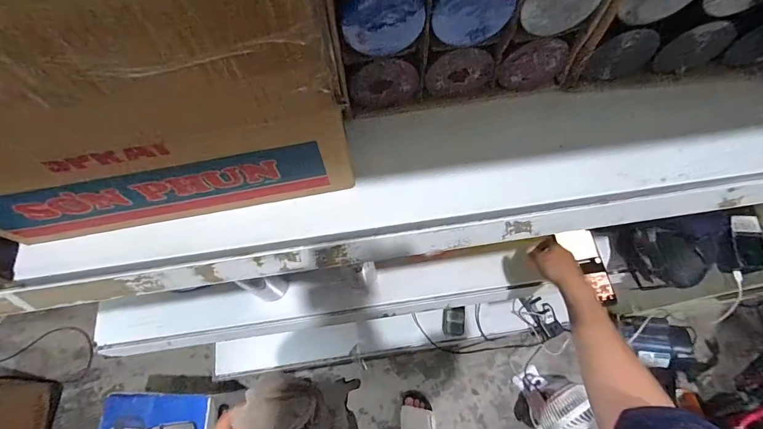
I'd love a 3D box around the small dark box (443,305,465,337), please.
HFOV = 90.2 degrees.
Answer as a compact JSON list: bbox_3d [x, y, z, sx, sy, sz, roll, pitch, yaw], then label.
[{"bbox_3d":[0.219,0.322,1.150,0.064,0.043,0.095,-1,68,1],"label":"small dark box"}]

